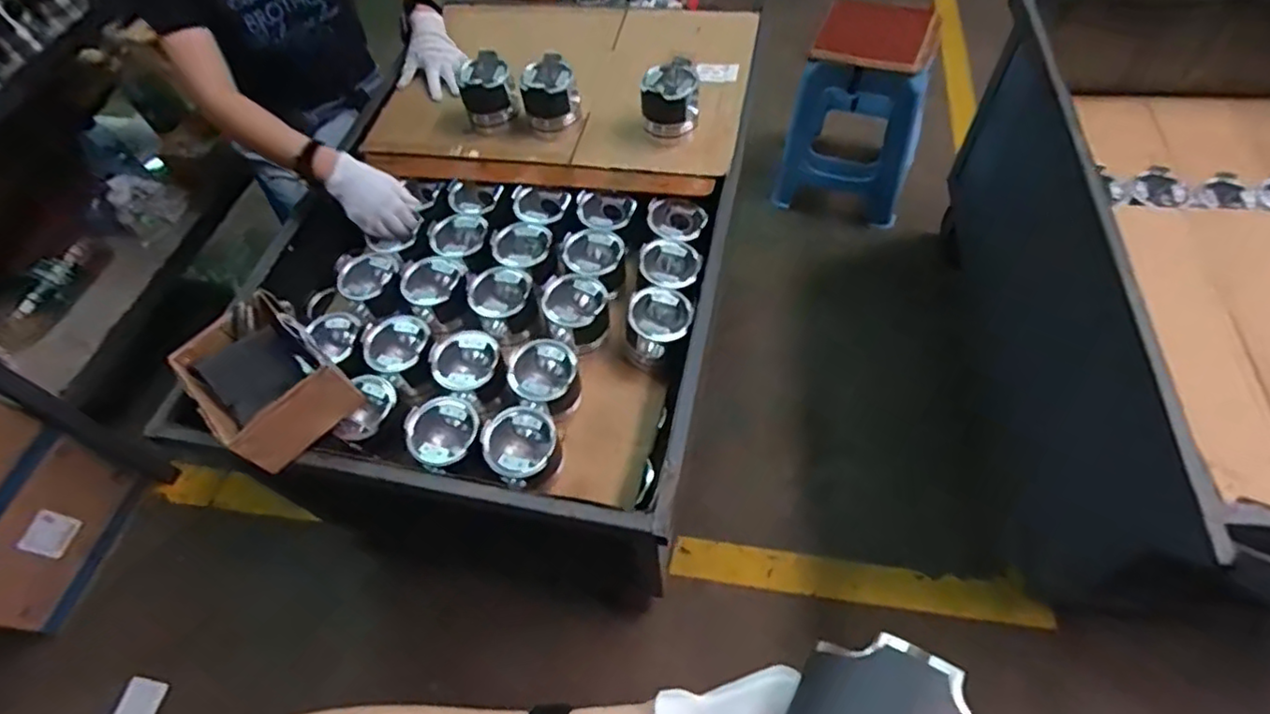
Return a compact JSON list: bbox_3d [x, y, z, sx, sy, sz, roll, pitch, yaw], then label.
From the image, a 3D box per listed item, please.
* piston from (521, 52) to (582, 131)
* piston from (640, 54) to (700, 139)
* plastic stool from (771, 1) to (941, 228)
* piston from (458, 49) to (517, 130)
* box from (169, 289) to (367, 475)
[{"bbox_3d":[-0.148,-0.458,1.147,0.092,0.124,0.092,-2,57,3],"label":"piston"},{"bbox_3d":[0.063,-0.441,1.104,0.092,0.111,0.092,7,58,9],"label":"piston"},{"bbox_3d":[0.602,-0.659,1.752,0.352,0.471,0.287,13,59,13],"label":"plastic stool"},{"bbox_3d":[-0.265,-0.475,1.163,0.086,0.124,0.086,-16,58,-6],"label":"piston"},{"bbox_3d":[-0.495,0.033,0.865,0.226,0.113,0.152,38,68,25],"label":"box"}]

